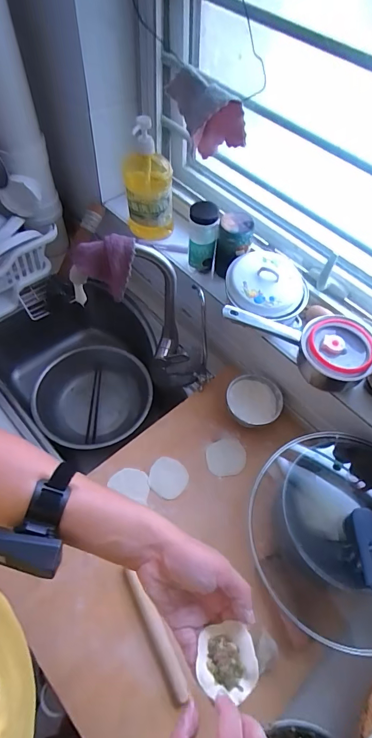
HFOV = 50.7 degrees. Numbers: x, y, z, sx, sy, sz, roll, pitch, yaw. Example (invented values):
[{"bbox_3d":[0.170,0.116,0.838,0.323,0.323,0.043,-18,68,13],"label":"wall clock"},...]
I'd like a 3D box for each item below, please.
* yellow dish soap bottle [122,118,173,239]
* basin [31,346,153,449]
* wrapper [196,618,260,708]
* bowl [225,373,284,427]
[{"bbox_3d":[-0.082,-0.410,0.861,0.103,0.276,0.105,-4,58,-6],"label":"yellow dish soap bottle"},{"bbox_3d":[-0.262,0.076,1.108,0.305,0.095,0.290,2,57,-3],"label":"basin"},{"bbox_3d":[0.044,0.303,0.409,0.063,0.021,0.061,8,57,1],"label":"wrapper"},{"bbox_3d":[0.145,0.068,0.845,0.115,0.046,0.128,9,57,2],"label":"bowl"}]

